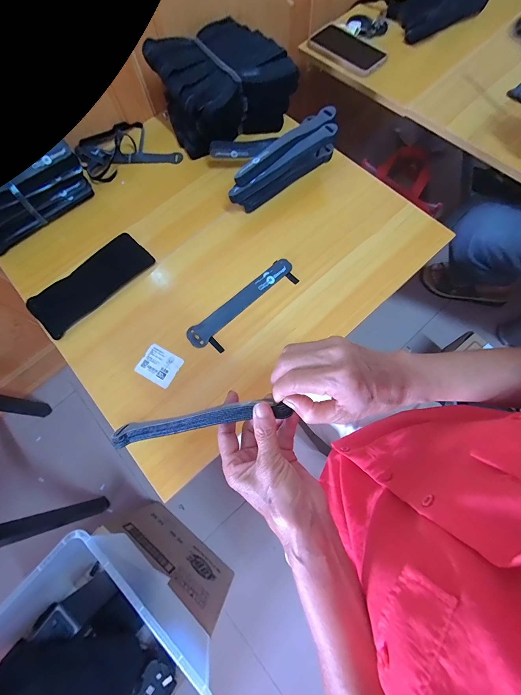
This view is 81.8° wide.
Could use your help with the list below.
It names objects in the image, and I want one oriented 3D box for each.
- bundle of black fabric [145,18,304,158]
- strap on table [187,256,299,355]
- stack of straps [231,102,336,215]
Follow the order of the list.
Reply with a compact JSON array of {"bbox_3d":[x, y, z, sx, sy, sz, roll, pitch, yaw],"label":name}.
[{"bbox_3d":[-0.067,-0.472,0.542,0.217,0.111,0.186,-29,73,-7],"label":"bundle of black fabric"},{"bbox_3d":[-0.022,-0.064,0.462,0.195,0.004,0.054,-40,75,-10],"label":"strap on table"},{"bbox_3d":[0.043,-0.297,0.494,0.210,0.083,0.053,-40,75,-10],"label":"stack of straps"}]

